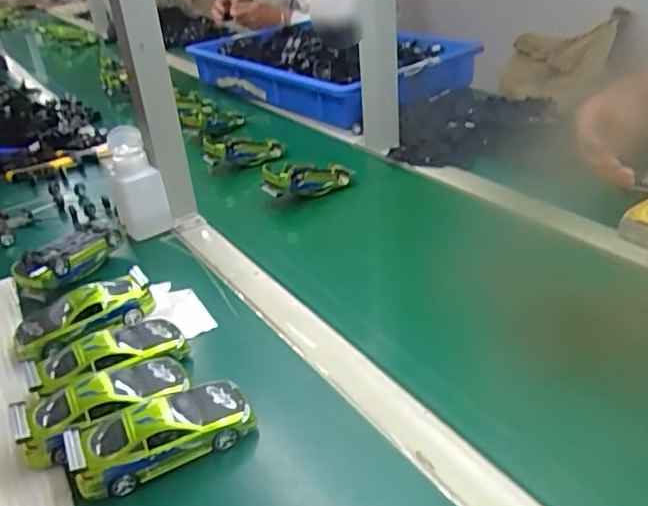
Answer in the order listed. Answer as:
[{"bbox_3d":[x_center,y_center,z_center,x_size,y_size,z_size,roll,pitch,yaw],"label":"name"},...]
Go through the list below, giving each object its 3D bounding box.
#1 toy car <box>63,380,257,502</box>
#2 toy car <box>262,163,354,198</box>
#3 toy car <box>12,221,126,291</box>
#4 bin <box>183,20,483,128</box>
[{"bbox_3d":[-0.121,0.133,0.453,0.129,0.039,0.052,-18,33,-21],"label":"toy car"},{"bbox_3d":[-0.018,-0.100,0.826,0.124,0.038,0.040,-8,27,-32],"label":"toy car"},{"bbox_3d":[-0.284,0.004,0.686,0.054,0.039,0.128,15,36,30],"label":"toy car"},{"bbox_3d":[-0.020,-0.403,1.260,0.320,0.122,0.623,-29,37,-31],"label":"bin"}]

